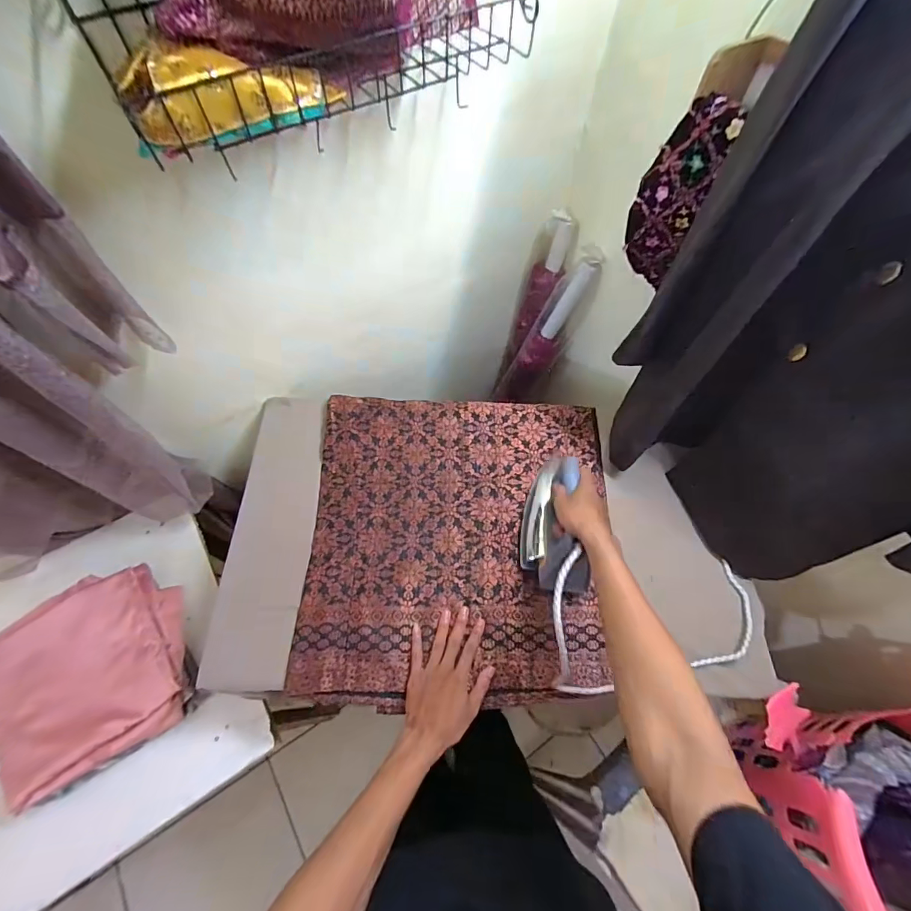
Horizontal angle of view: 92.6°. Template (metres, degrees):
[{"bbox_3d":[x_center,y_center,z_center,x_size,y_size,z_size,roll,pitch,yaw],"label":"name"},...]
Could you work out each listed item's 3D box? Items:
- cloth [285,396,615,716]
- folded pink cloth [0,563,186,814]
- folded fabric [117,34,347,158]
[{"bbox_3d":[0.009,0.112,0.678,0.452,0.014,0.469,2,61,-1],"label":"cloth"},{"bbox_3d":[-0.535,0.315,0.632,0.248,0.057,0.244,-27,66,-16],"label":"folded pink cloth"},{"bbox_3d":[-0.189,-0.316,0.377,0.176,0.057,0.043,-26,66,-16],"label":"folded fabric"}]

